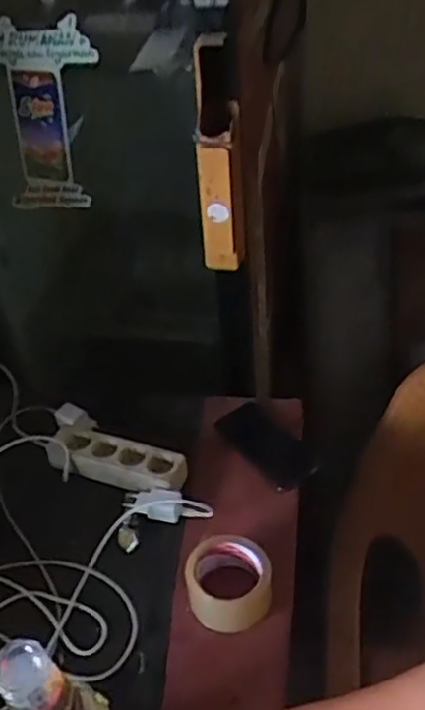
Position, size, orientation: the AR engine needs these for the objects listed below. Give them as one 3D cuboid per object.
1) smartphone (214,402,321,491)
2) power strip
[{"bbox_3d":[0.078,0.127,0.983,0.084,0.011,0.160,-30,46,-28],"label":"smartphone"},{"bbox_3d":[-0.133,0.145,0.969,0.207,0.041,0.066,12,42,18],"label":"power strip"}]

